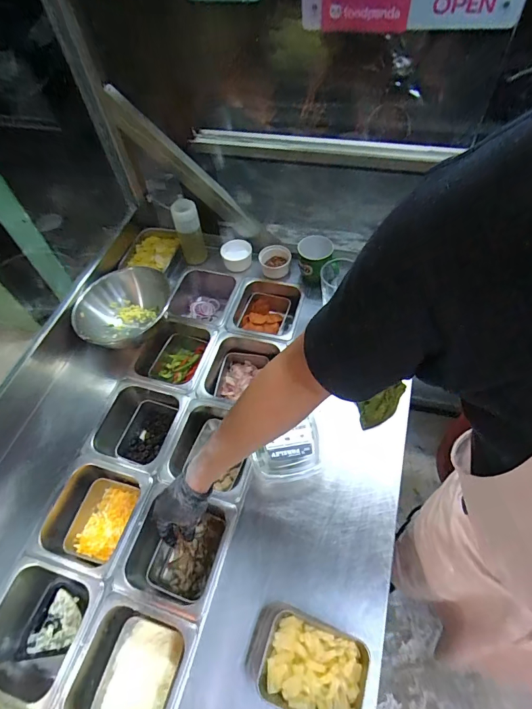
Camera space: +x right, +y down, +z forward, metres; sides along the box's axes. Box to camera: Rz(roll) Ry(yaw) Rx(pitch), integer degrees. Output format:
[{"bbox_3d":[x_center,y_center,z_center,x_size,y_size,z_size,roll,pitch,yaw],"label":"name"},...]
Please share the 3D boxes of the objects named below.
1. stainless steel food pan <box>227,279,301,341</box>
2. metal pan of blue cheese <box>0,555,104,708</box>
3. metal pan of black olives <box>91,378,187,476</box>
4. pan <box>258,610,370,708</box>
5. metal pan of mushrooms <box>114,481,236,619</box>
[{"bbox_3d":[0.000,-0.094,0.937,0.150,0.085,0.171,9,58,10],"label":"stainless steel food pan"},{"bbox_3d":[-0.360,0.439,0.631,0.180,0.098,0.173,12,58,11],"label":"metal pan of blue cheese"},{"bbox_3d":[-0.251,0.157,0.802,0.159,0.108,0.168,13,58,12],"label":"metal pan of black olives"},{"bbox_3d":[0.066,0.431,0.530,0.135,0.044,0.106,15,59,13],"label":"pan"},{"bbox_3d":[-0.149,0.342,0.683,0.155,0.100,0.173,14,59,12],"label":"metal pan of mushrooms"}]

